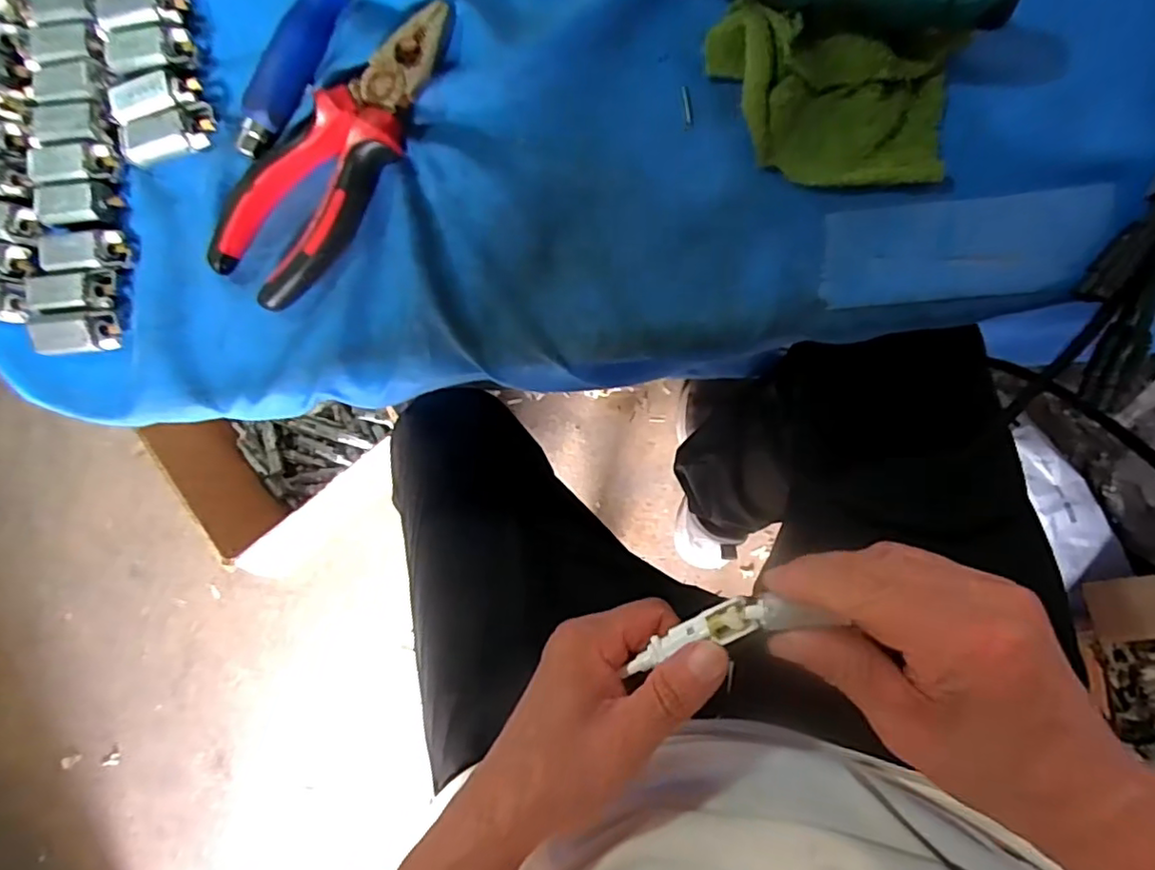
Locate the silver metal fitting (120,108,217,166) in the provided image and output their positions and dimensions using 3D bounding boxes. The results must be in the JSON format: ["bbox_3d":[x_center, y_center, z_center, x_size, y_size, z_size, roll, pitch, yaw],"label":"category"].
[{"bbox_3d":[-0.203,-0.148,0.307,0.045,0.007,0.019,-12,88,9],"label":"silver metal fitting"}]

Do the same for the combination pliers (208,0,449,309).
[{"bbox_3d":[-0.116,-0.135,0.292,0.059,0.019,0.153,37,96,7],"label":"combination pliers"}]

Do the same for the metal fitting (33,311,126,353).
[{"bbox_3d":[-0.252,-0.052,0.313,0.042,0.013,0.021,-4,90,9],"label":"metal fitting"}]

